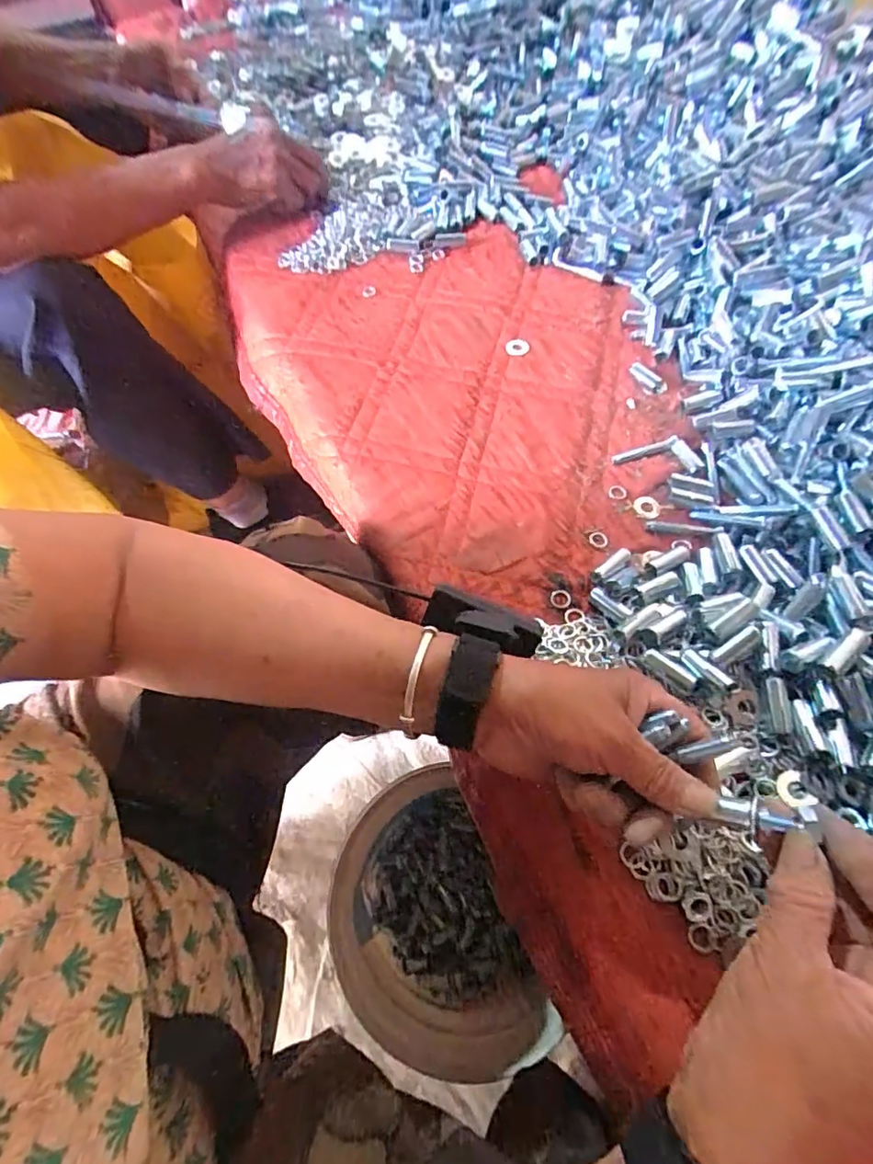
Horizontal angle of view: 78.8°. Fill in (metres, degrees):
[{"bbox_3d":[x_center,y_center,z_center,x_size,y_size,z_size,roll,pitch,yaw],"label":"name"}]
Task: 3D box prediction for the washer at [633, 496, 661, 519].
[{"bbox_3d":[0.170,-0.060,0.430,0.021,0.004,0.019,32,68,16],"label":"washer"}]

